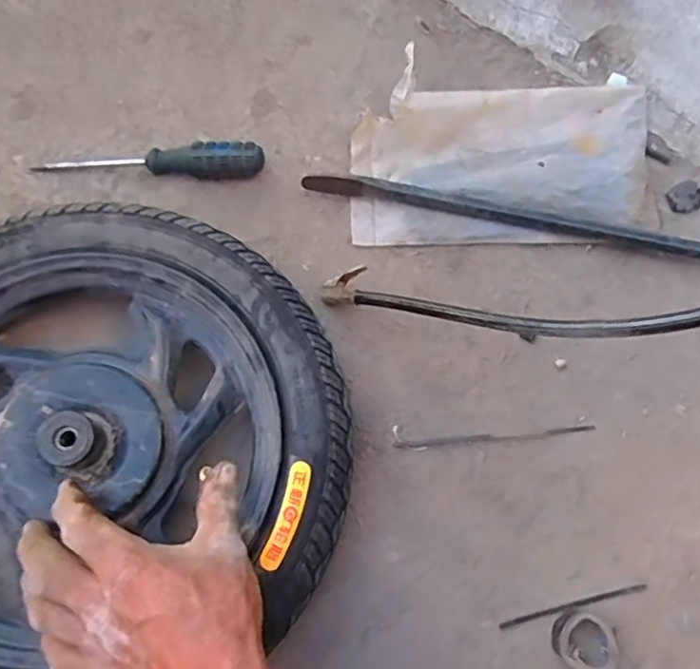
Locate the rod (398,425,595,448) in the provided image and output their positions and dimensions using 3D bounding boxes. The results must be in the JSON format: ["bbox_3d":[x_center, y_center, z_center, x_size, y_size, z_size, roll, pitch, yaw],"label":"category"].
[{"bbox_3d":[0.112,0.079,0.488,0.156,0.006,0.007,-3,74,-5],"label":"rod"}]

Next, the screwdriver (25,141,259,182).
[{"bbox_3d":[-0.167,-0.144,0.533,0.186,0.023,0.025,-2,74,-4],"label":"screwdriver"}]

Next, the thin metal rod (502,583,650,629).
[{"bbox_3d":[0.161,0.195,0.454,0.111,0.004,0.004,-12,75,-7],"label":"thin metal rod"}]

